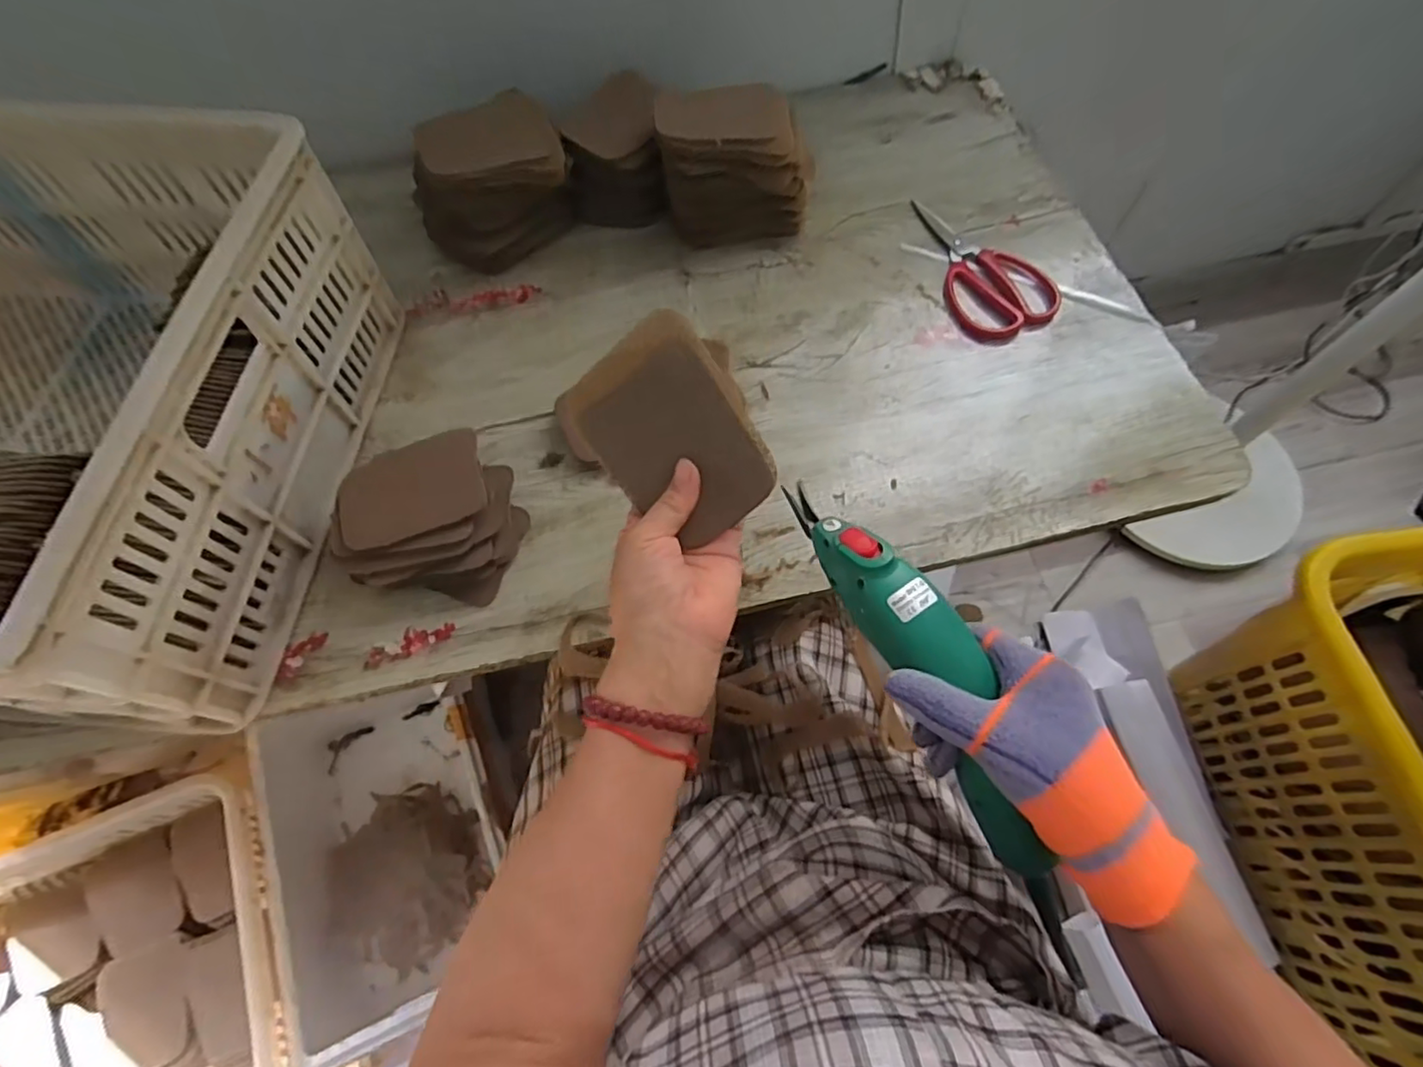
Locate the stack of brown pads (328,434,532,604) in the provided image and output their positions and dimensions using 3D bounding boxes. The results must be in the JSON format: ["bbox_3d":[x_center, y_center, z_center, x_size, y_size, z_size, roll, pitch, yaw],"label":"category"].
[{"bbox_3d":[-0.216,-0.014,0.493,0.125,0.067,0.112,4,64,4],"label":"stack of brown pads"}]

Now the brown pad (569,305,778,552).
[{"bbox_3d":[-0.023,-0.058,0.381,0.088,0.007,0.124,-35,94,12],"label":"brown pad"}]

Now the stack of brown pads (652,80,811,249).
[{"bbox_3d":[0.023,-0.356,0.631,0.139,0.116,0.086,-7,64,-2],"label":"stack of brown pads"}]

